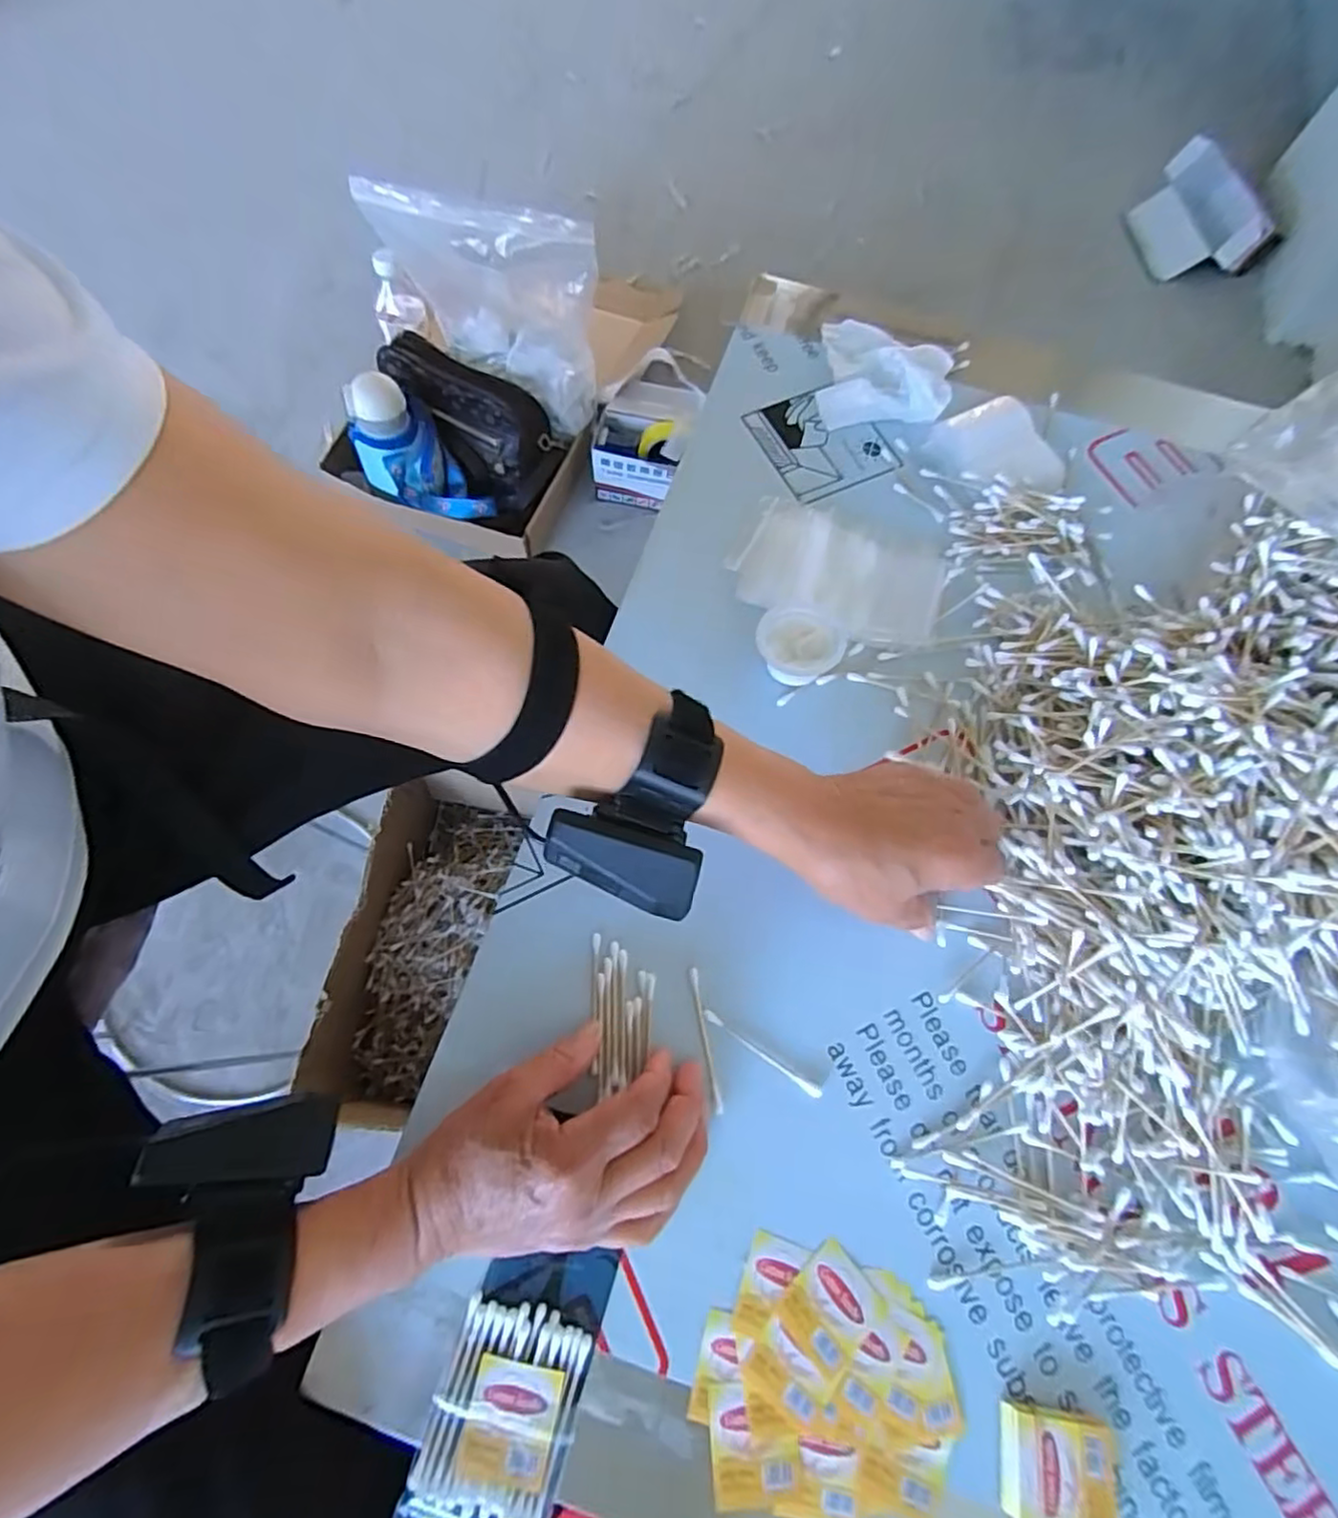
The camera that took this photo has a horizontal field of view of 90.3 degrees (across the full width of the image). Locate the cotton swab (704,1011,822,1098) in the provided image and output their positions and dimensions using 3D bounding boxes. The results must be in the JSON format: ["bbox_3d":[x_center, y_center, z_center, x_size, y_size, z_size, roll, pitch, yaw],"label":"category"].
[{"bbox_3d":[0.050,0.160,0.361,0.072,0.004,0.006,33,72,9],"label":"cotton swab"}]

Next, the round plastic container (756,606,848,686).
[{"bbox_3d":[0.084,-0.073,0.430,0.056,0.025,0.047,7,70,0],"label":"round plastic container"}]

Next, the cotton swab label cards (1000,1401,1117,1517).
[{"bbox_3d":[0.177,0.323,0.303,0.048,0.017,0.040,7,70,0],"label":"cotton swab label cards"}]

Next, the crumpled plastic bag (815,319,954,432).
[{"bbox_3d":[0.164,-0.304,0.509,0.094,0.039,0.106,8,70,0],"label":"crumpled plastic bag"}]

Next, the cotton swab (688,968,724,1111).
[{"bbox_3d":[0.020,0.152,0.361,0.005,0.004,0.073,-9,71,-6],"label":"cotton swab"}]

